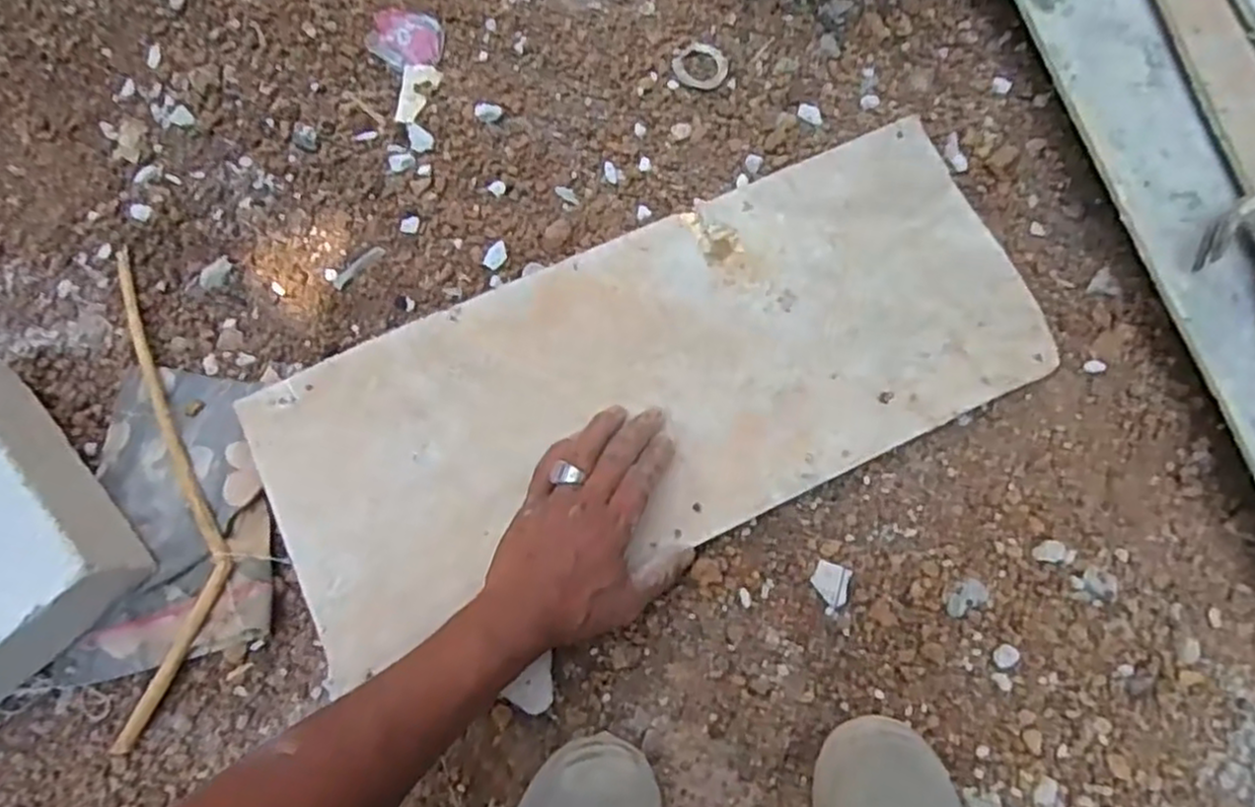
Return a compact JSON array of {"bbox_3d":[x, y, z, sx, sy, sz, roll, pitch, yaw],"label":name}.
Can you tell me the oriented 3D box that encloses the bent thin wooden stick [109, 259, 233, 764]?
[{"bbox_3d":[-0.335,0.054,0.538,0.084,0.014,0.364,-7,78,-2],"label":"bent thin wooden stick"}]

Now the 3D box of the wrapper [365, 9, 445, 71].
[{"bbox_3d":[-0.187,-0.311,0.624,0.059,0.015,0.053,24,79,5],"label":"wrapper"}]

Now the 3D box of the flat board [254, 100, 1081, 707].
[{"bbox_3d":[0.025,-0.021,0.542,0.564,0.016,0.231,-21,79,-8],"label":"flat board"}]

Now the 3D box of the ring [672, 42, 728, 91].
[{"bbox_3d":[0.062,-0.284,0.619,0.045,0.004,0.044,0,78,0],"label":"ring"}]

